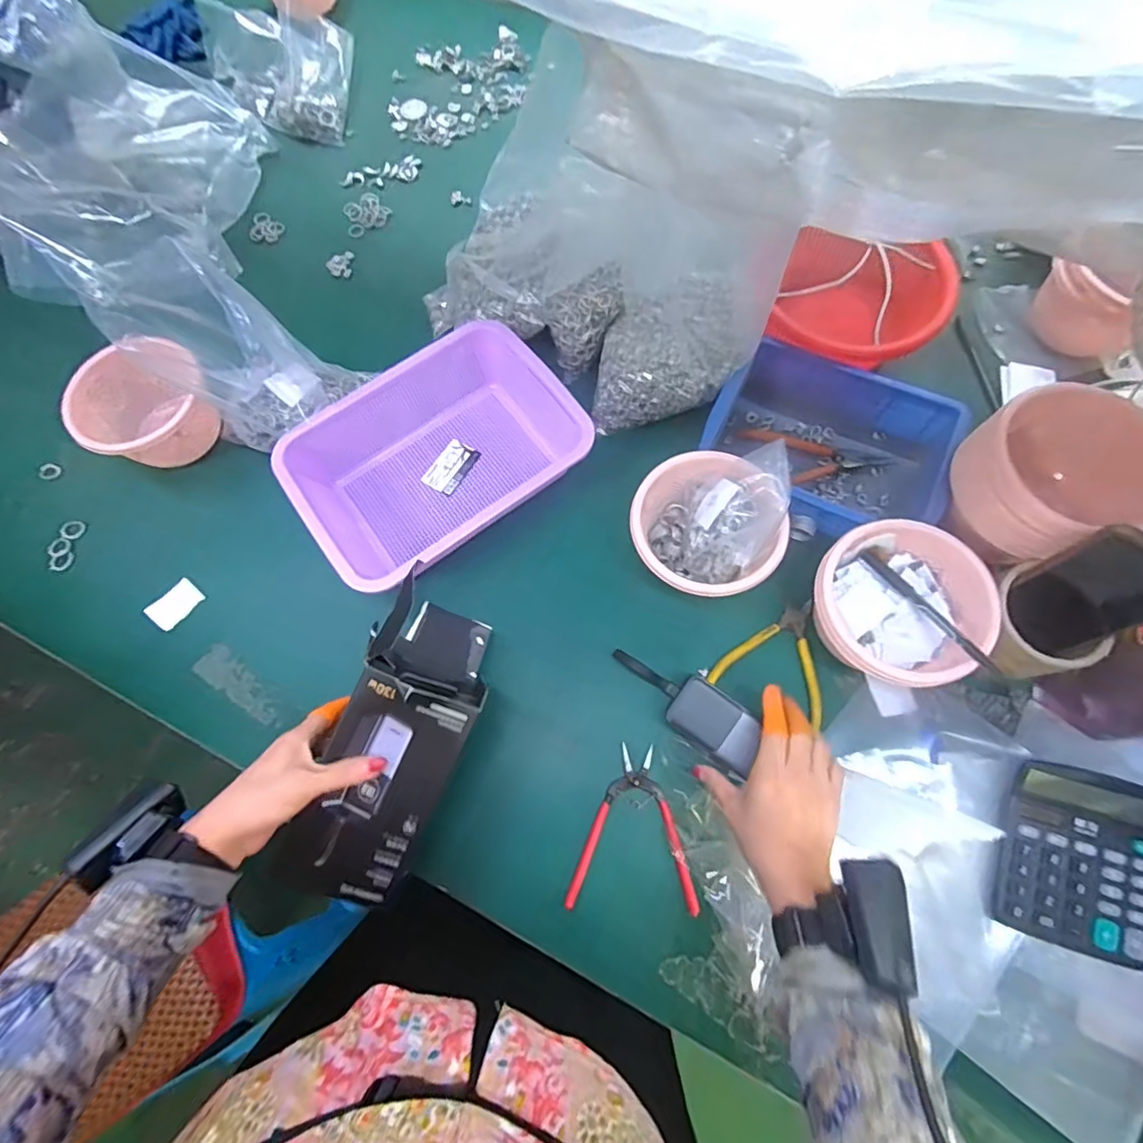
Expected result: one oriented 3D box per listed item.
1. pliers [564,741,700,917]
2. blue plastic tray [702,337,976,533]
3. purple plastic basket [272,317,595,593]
[{"bbox_3d":[0.055,0.244,0.529,0.118,0.014,0.143,-1,71,2],"label":"pliers"},{"bbox_3d":[0.284,-0.143,0.623,0.249,0.077,0.184,25,74,10],"label":"blue plastic tray"},{"bbox_3d":[-0.153,-0.132,0.630,0.293,0.092,0.228,-36,74,-10],"label":"purple plastic basket"}]

